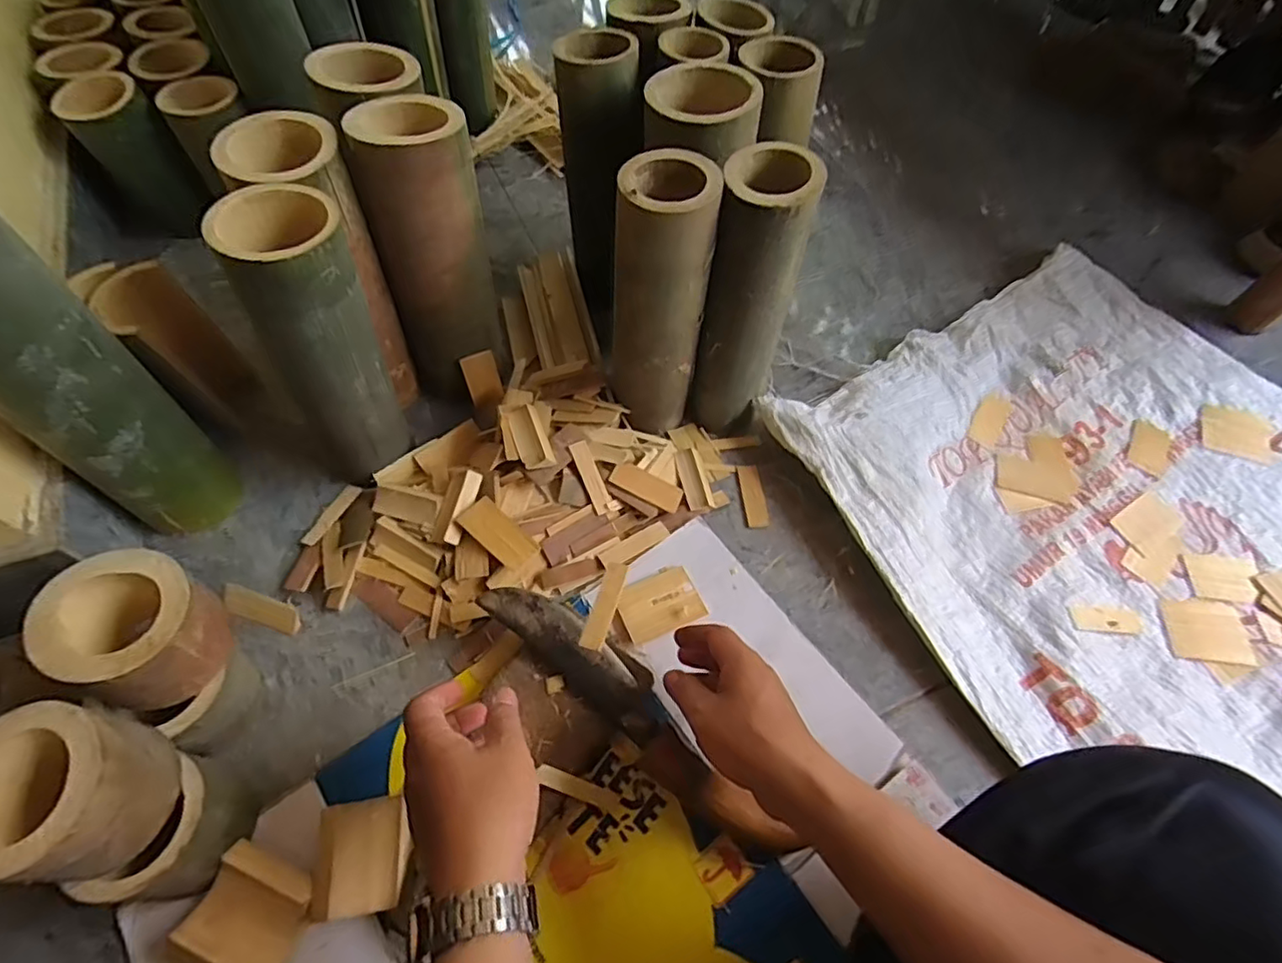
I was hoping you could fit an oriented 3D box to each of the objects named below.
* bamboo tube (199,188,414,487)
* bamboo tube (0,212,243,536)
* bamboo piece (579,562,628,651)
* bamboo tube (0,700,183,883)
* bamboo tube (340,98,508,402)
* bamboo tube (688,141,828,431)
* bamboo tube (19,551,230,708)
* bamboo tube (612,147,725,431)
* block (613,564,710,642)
[{"bbox_3d":[-0.260,-0.108,0.521,0.097,0.250,0.079,-19,62,-14],"label":"bamboo tube"},{"bbox_3d":[-0.440,-0.076,0.474,0.084,0.314,0.090,31,62,16],"label":"bamboo tube"},{"bbox_3d":[-0.029,0.100,0.502,0.019,0.007,0.071,18,82,9],"label":"bamboo piece"},{"bbox_3d":[-0.353,0.190,0.381,0.086,0.083,0.090,1,59,-2],"label":"bamboo tube"},{"bbox_3d":[-0.192,-0.202,0.590,0.104,0.274,0.100,-13,61,-10],"label":"bamboo tube"},{"bbox_3d":[0.099,-0.160,0.587,0.075,0.273,0.084,14,59,7],"label":"bamboo tube"},{"bbox_3d":[-0.352,0.106,0.433,0.088,0.080,0.089,1,59,-2],"label":"bamboo tube"},{"bbox_3d":[0.017,-0.148,0.571,0.080,0.273,0.078,9,59,2],"label":"bamboo tube"},{"bbox_3d":[0.017,0.110,0.563,0.072,0.012,0.054,-18,61,-13],"label":"block"}]

